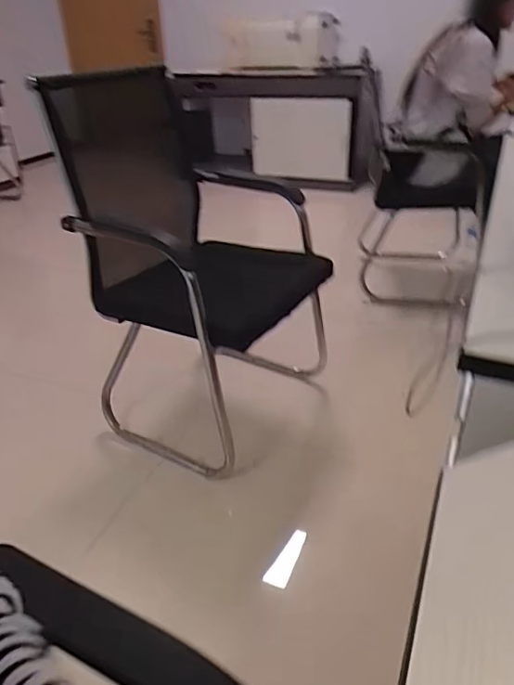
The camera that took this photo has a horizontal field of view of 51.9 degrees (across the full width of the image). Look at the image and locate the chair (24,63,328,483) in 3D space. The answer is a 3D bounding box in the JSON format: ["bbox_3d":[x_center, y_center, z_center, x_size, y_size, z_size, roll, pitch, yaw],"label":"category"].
[{"bbox_3d":[-0.140,-0.212,1.466,0.596,0.887,0.622,19,38,30],"label":"chair"}]

